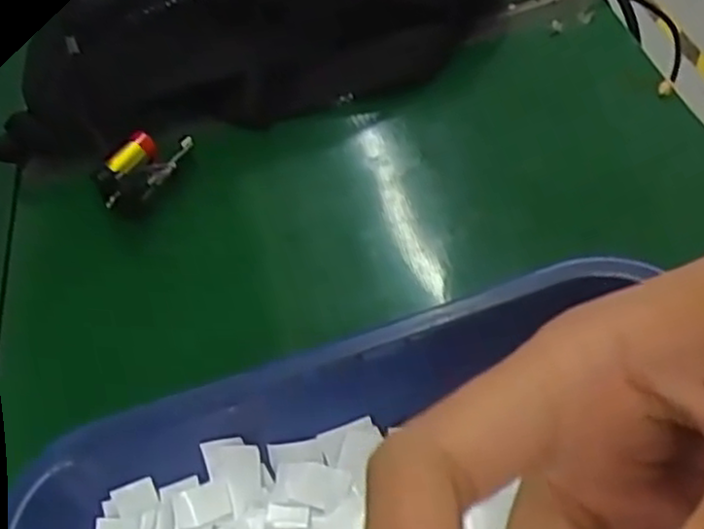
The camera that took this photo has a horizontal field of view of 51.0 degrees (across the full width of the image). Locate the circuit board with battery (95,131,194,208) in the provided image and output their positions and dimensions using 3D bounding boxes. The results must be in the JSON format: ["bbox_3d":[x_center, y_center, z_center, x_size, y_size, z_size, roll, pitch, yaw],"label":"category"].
[{"bbox_3d":[-0.109,-0.051,0.383,0.047,0.018,0.036,-41,55,-20],"label":"circuit board with battery"}]

